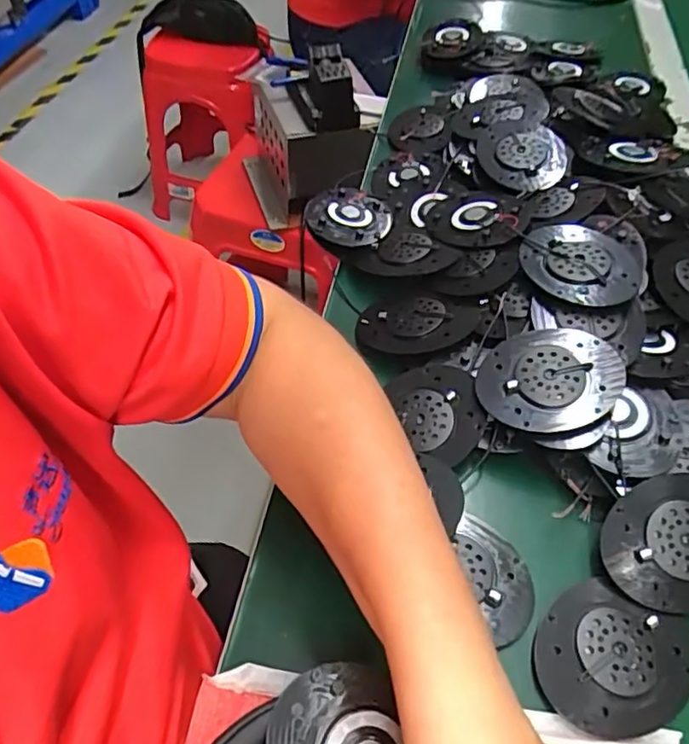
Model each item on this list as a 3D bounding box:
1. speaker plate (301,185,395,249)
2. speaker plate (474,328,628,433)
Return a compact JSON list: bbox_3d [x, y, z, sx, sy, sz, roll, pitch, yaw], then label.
[{"bbox_3d":[0.004,-0.128,0.489,0.068,0.008,0.071,15,46,-1],"label":"speaker plate"},{"bbox_3d":[0.127,0.004,0.365,0.085,0.011,0.069,5,61,12],"label":"speaker plate"}]

